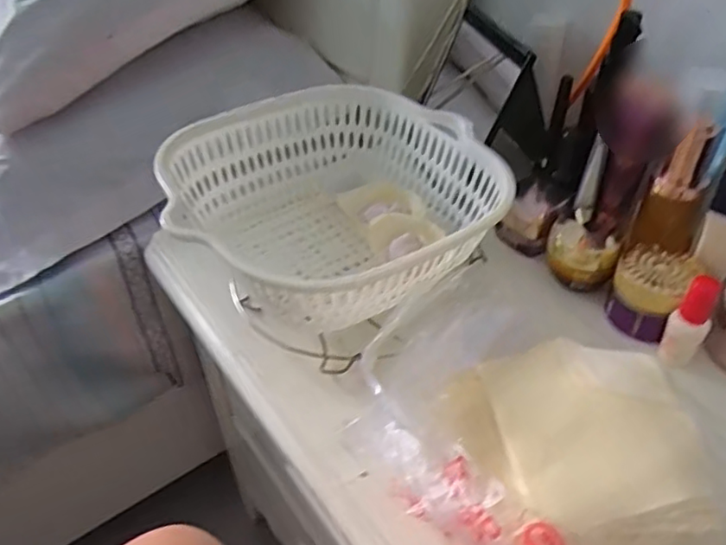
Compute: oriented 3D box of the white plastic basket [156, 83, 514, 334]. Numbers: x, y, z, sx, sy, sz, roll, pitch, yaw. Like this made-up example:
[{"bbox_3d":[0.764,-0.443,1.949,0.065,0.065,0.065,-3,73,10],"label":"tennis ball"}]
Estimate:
[{"bbox_3d":[-0.024,-0.050,0.444,0.212,0.071,0.215,0,43,0],"label":"white plastic basket"}]

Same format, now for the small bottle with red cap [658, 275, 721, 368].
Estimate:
[{"bbox_3d":[0.211,0.032,0.398,0.019,0.063,0.022,-34,52,-31],"label":"small bottle with red cap"}]

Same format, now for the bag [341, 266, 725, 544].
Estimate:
[{"bbox_3d":[0.097,0.095,0.331,0.202,0.060,0.138,32,52,30],"label":"bag"}]

